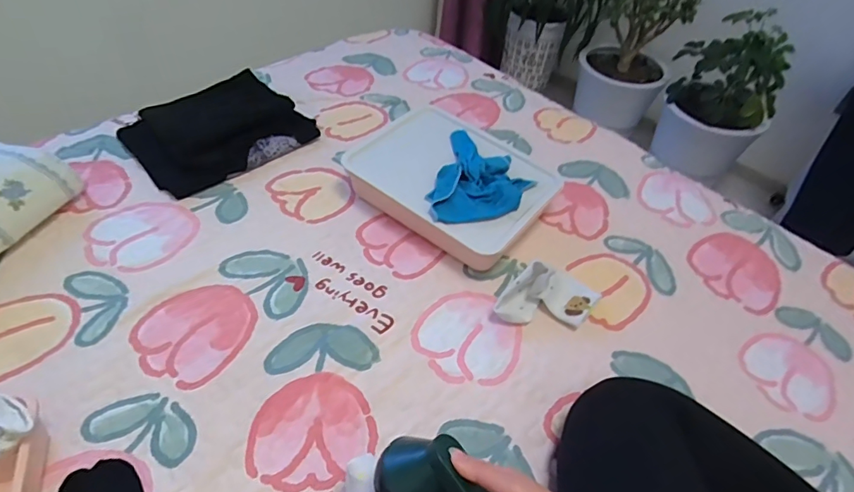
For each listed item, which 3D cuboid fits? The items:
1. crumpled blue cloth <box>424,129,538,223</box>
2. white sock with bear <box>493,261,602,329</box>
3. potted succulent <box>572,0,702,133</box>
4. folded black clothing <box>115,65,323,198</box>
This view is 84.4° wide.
[{"bbox_3d":[0.089,-0.109,0.744,0.142,0.034,0.204,16,48,8],"label":"crumpled blue cloth"},{"bbox_3d":[0.175,0.071,0.661,0.135,0.057,0.098,-36,61,-29],"label":"white sock with bear"},{"bbox_3d":[0.688,-0.656,1.611,0.280,0.504,0.254,22,49,13],"label":"potted succulent"},{"bbox_3d":[-0.371,-0.216,0.854,0.293,0.055,0.214,-33,60,-28],"label":"folded black clothing"}]

